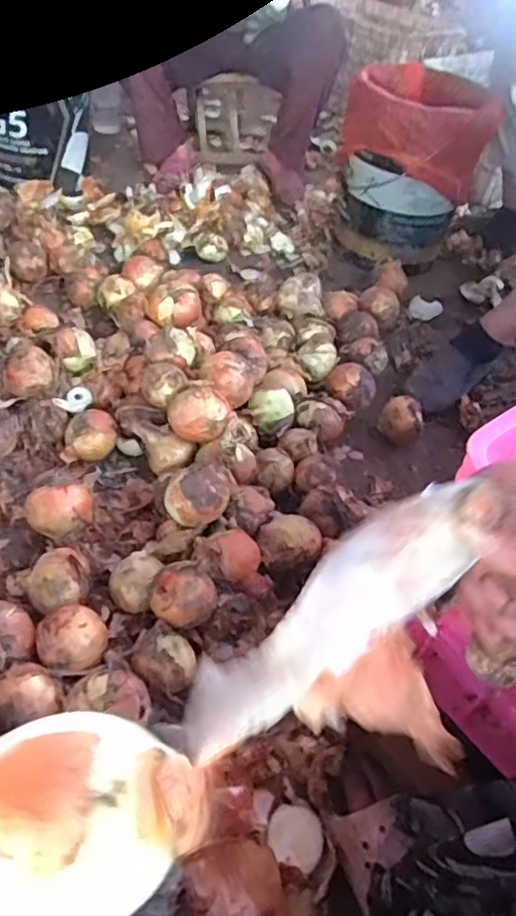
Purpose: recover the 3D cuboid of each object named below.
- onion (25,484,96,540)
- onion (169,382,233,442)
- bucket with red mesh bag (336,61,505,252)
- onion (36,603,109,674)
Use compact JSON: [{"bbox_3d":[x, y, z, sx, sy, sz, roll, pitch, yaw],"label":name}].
[{"bbox_3d":[-0.268,0.075,0.831,0.088,0.061,0.065,-14,50,-19],"label":"onion"},{"bbox_3d":[-0.087,-0.059,0.908,0.092,0.077,0.076,10,46,3],"label":"onion"},{"bbox_3d":[0.350,-0.670,1.405,0.307,0.324,0.282,23,48,14],"label":"bucket with red mesh bag"},{"bbox_3d":[-0.211,0.210,0.699,0.074,0.055,0.067,-26,54,-28],"label":"onion"}]

